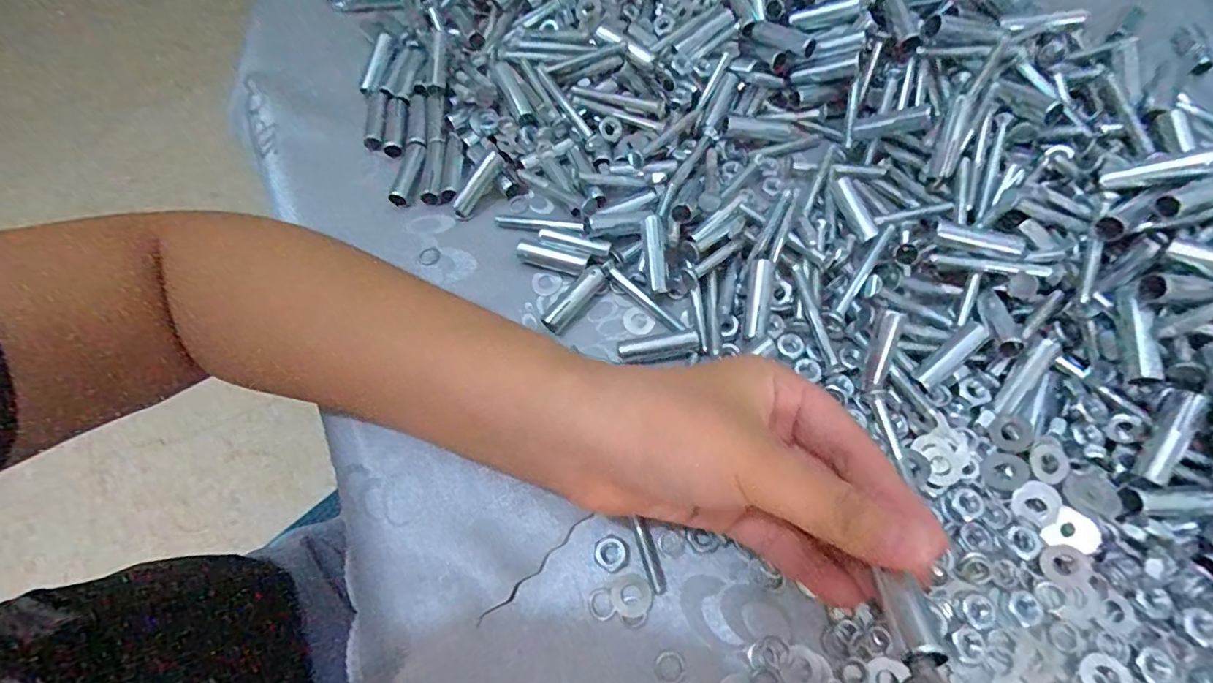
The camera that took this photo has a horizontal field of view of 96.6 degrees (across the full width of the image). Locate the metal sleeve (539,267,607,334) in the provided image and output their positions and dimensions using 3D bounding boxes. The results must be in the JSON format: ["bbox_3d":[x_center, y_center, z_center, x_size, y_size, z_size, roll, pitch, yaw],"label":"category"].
[{"bbox_3d":[-0.016,-0.021,0.276,0.010,0.011,0.041,40,72,19],"label":"metal sleeve"}]

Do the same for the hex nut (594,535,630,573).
[{"bbox_3d":[0.002,0.089,0.227,0.014,0.004,0.014,15,66,9],"label":"hex nut"}]

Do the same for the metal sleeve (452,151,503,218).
[{"bbox_3d":[-0.072,-0.088,0.303,0.009,0.008,0.040,42,100,19],"label":"metal sleeve"}]

